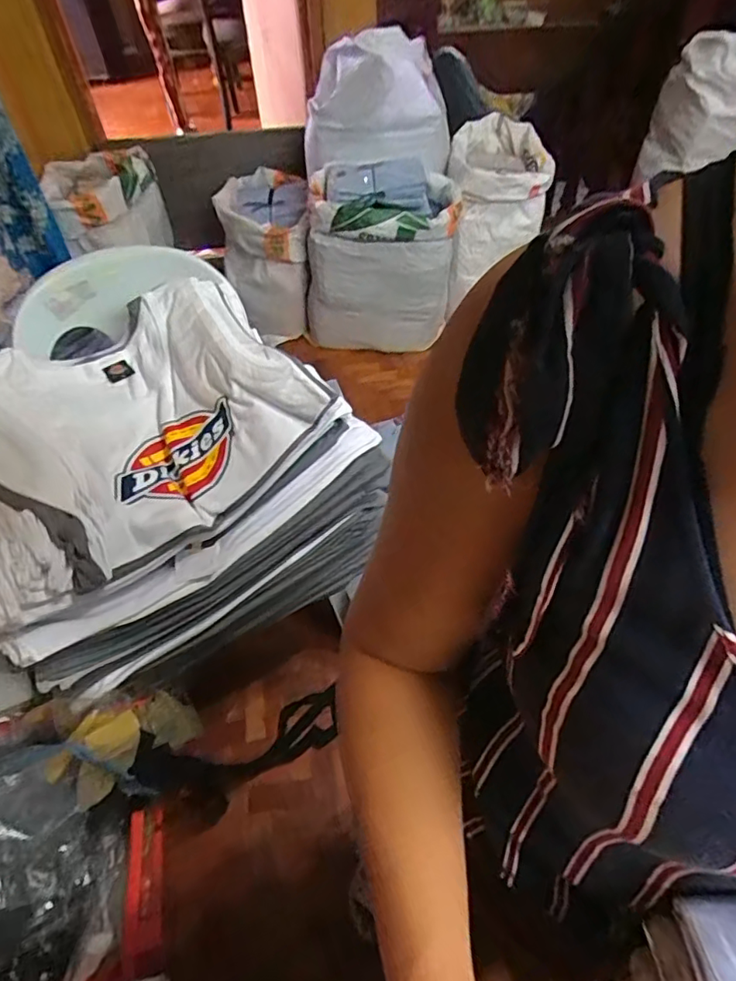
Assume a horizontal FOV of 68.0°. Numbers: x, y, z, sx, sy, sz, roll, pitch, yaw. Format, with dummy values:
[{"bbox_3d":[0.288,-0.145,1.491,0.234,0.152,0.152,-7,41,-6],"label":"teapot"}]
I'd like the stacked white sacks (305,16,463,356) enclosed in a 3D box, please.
[{"bbox_3d":[0.030,-0.856,1.669,0.449,0.733,0.434,-2,53,-1],"label":"stacked white sacks"}]

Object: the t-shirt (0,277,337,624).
[{"bbox_3d":[-0.334,-0.084,0.748,0.472,0.113,0.348,-35,60,-23],"label":"t-shirt"}]

